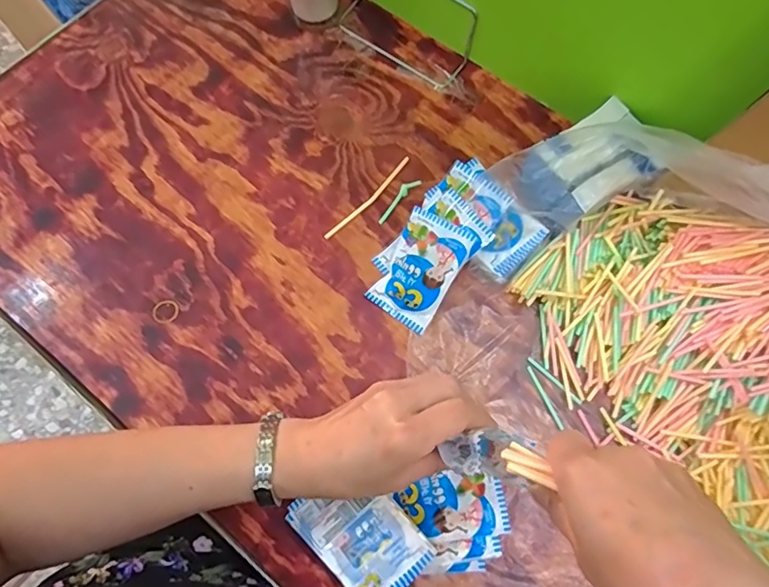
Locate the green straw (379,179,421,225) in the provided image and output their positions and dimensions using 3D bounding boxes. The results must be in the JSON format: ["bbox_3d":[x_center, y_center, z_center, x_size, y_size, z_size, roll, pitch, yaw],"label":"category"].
[{"bbox_3d":[0.013,-0.096,0.546,0.013,0.006,0.061,41,76,10],"label":"green straw"}]

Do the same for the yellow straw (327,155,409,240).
[{"bbox_3d":[-0.015,-0.097,0.545,0.010,0.004,0.122,41,76,10],"label":"yellow straw"}]

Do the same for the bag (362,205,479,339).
[{"bbox_3d":[0.033,-0.022,0.501,0.062,0.013,0.103,31,103,9],"label":"bag"}]

